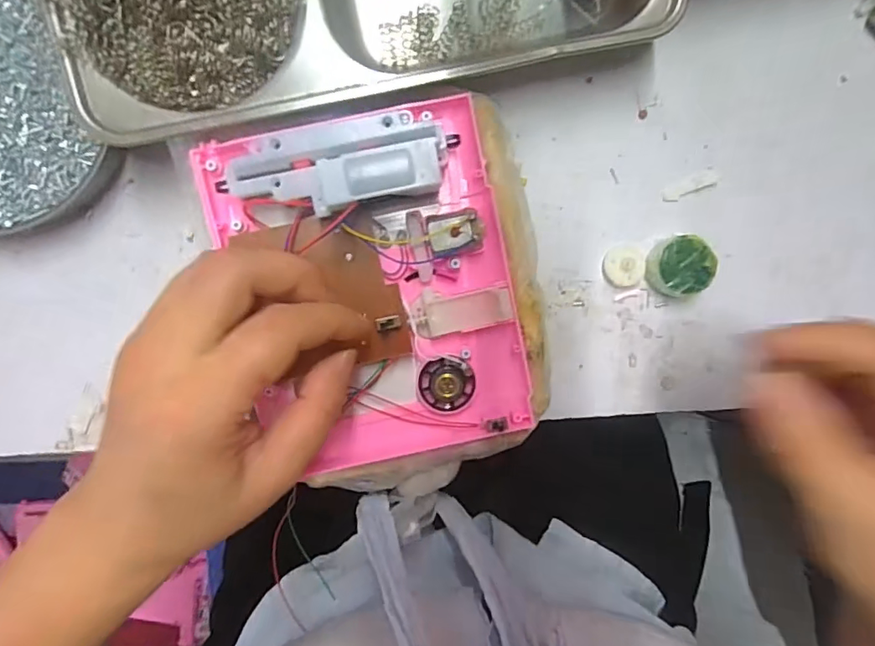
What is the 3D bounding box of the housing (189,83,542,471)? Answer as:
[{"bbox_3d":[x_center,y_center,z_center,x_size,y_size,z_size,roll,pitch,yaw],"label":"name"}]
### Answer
[{"bbox_3d":[-0.026,-0.011,0.241,0.136,0.040,0.168,-13,98,0],"label":"housing"}]

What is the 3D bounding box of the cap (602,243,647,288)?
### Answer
[{"bbox_3d":[0.106,-0.032,0.289,0.024,0.006,0.024,0,98,-2],"label":"cap"}]

